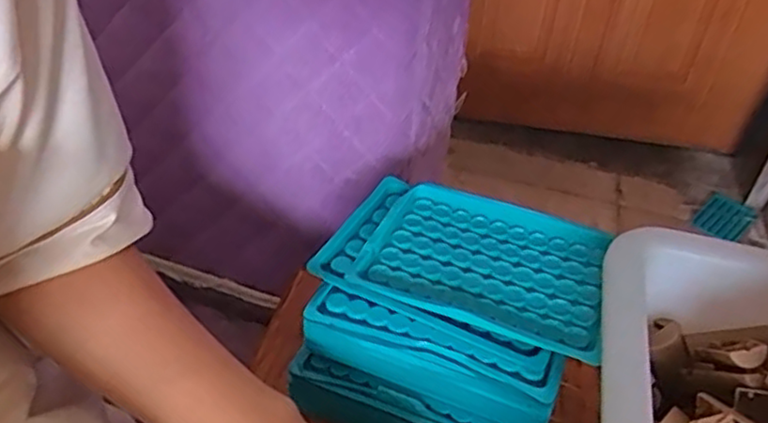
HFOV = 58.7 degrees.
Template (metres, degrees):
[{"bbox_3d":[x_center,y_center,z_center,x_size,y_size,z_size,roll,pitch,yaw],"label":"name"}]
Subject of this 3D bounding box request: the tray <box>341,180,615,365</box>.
[{"bbox_3d":[0.055,0.028,0.372,0.127,0.016,0.091,20,43,16],"label":"tray"}]

